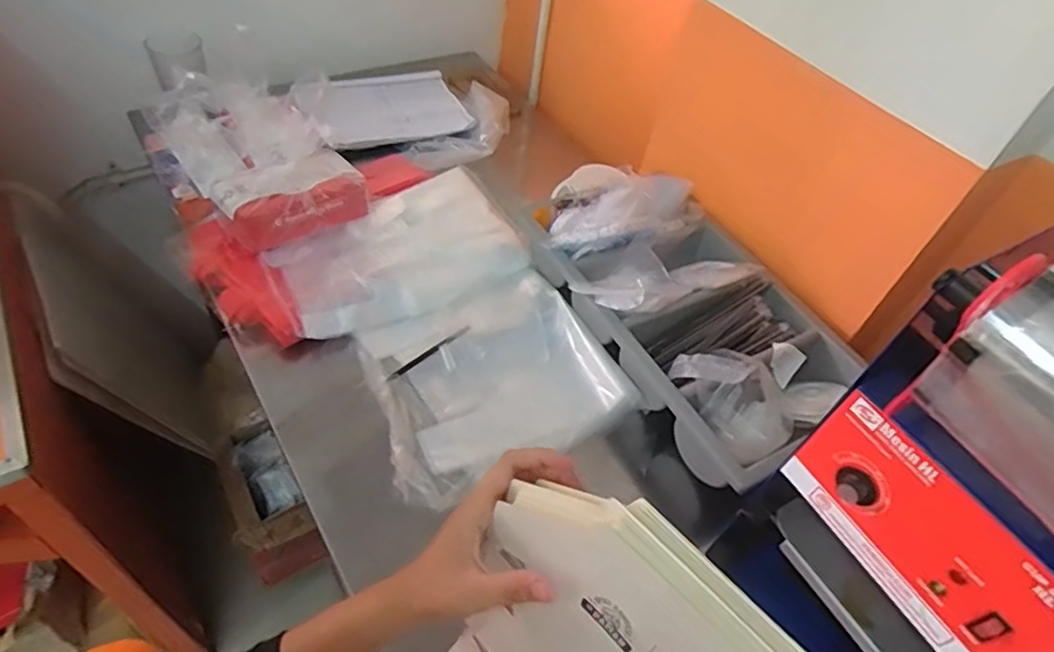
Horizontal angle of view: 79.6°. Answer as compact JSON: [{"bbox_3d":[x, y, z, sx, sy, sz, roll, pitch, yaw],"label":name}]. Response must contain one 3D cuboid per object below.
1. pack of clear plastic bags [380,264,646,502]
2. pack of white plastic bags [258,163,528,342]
[{"bbox_3d":[-0.034,0.069,0.821,0.290,0.026,0.241,-21,56,-26],"label":"pack of clear plastic bags"},{"bbox_3d":[-0.182,-0.106,0.926,0.351,0.046,0.216,-22,57,-27],"label":"pack of white plastic bags"}]

